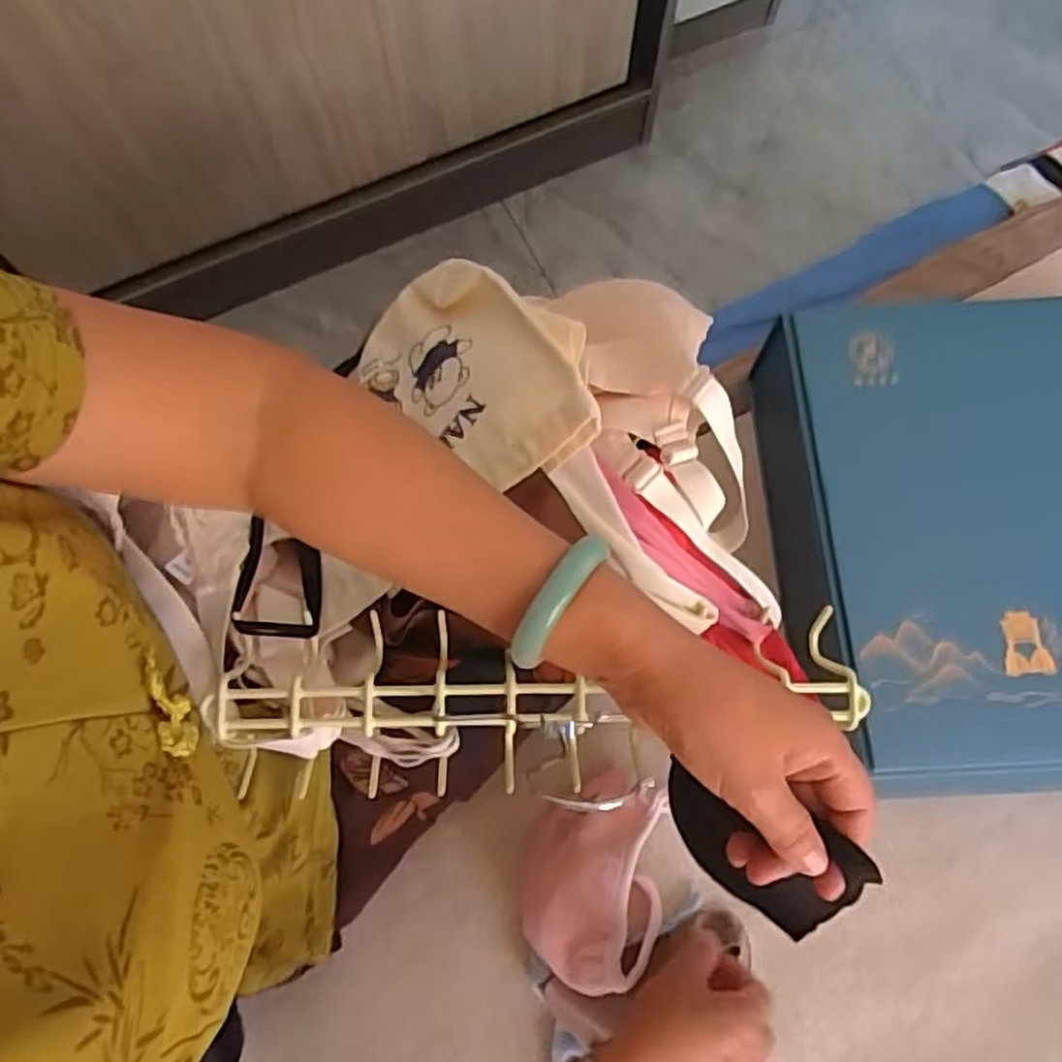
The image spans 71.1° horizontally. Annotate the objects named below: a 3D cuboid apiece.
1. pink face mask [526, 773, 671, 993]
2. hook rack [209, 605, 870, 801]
[{"bbox_3d":[0.037,0.239,0.505,0.095,0.079,0.135,6,72,4],"label":"pink face mask"},{"bbox_3d":[0.006,0.095,0.420,0.350,0.055,0.094,-2,71,-3],"label":"hook rack"}]

